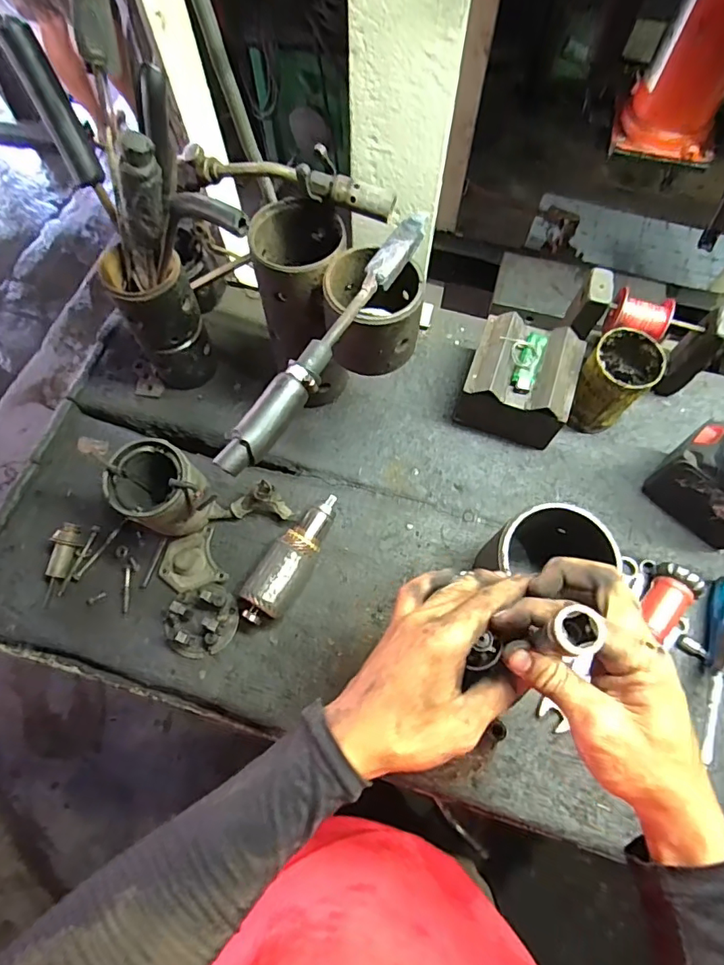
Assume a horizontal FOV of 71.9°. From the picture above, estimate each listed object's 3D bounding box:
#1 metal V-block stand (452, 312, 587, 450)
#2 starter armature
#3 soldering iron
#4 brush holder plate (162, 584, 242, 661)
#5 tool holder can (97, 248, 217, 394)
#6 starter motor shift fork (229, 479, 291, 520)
[{"bbox_3d":[0.186,-0.120,0.606,0.126,0.095,0.121,18,69,7],"label":"metal V-block stand"},{"bbox_3d":[-0.076,0.085,0.557,0.047,0.047,0.156,32,71,12],"label":"starter armature"},{"bbox_3d":[-0.024,-0.117,0.400,0.029,0.028,0.268,31,71,12],"label":"soldering iron"},{"bbox_3d":[-0.176,0.150,0.544,0.070,0.030,0.077,0,68,0],"label":"brush holder plate"},{"bbox_3d":[-0.227,-0.185,0.584,0.076,0.175,0.072,0,68,0],"label":"tool holder can"},{"bbox_3d":[-0.117,0.023,0.579,0.069,0.058,0.030,4,68,1],"label":"starter motor shift fork"}]

